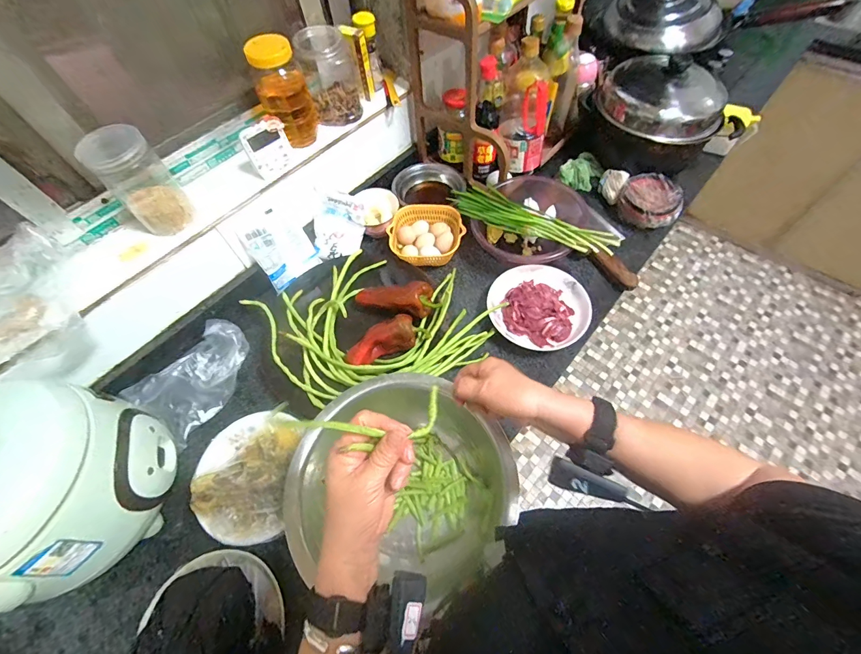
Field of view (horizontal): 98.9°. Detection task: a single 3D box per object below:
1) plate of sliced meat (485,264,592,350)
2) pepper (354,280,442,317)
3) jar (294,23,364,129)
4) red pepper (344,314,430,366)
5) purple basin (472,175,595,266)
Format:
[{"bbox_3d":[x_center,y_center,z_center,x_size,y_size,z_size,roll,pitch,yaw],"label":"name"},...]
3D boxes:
[{"bbox_3d":[0.199,-0.038,0.695,0.184,0.033,0.167,24,65,16],"label":"plate of sliced meat"},{"bbox_3d":[-0.058,-0.053,0.664,0.147,0.062,0.055,13,62,11],"label":"pepper"},{"bbox_3d":[-0.195,-0.484,0.704,0.097,0.128,0.123,-18,61,-7],"label":"jar"},{"bbox_3d":[-0.077,0.022,0.619,0.139,0.047,0.055,-25,62,-11],"label":"red pepper"},{"bbox_3d":[0.197,-0.214,0.773,0.197,0.094,0.220,33,67,20],"label":"purple basin"}]

